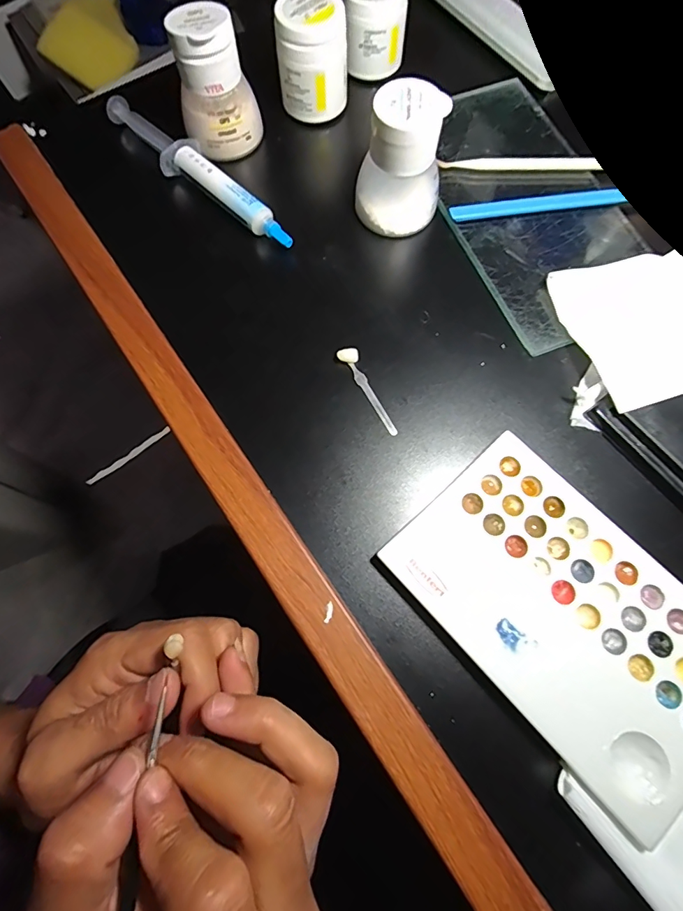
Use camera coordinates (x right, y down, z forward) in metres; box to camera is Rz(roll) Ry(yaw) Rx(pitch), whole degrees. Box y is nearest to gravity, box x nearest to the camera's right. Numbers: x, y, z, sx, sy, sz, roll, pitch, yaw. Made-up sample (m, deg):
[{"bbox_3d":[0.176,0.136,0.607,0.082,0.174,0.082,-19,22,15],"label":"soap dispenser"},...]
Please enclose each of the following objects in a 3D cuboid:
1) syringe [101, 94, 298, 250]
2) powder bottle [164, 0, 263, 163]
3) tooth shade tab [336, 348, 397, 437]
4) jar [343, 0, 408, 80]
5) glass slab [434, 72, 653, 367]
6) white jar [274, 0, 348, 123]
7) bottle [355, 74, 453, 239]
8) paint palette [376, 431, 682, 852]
[{"bbox_3d":[-0.088,-0.177,0.273,0.027,0.017,0.148,-44,77,-11],"label":"syringe"},{"bbox_3d":[-0.078,-0.228,0.266,0.045,0.068,0.041,-14,73,-3],"label":"powder bottle"},{"bbox_3d":[0.015,-0.035,0.240,0.010,0.006,0.055,-28,75,-7],"label":"tooth shade tab"},{"bbox_3d":[0.023,-0.296,0.294,0.044,0.047,0.045,1,73,1],"label":"jar"},{"bbox_3d":[0.116,-0.160,0.277,0.101,0.010,0.194,-22,74,-6],"label":"glass slab"},{"bbox_3d":[-0.018,-0.255,0.282,0.043,0.052,0.040,4,73,2],"label":"white jar"},{"bbox_3d":[0.033,-0.164,0.247,0.047,0.062,0.041,6,73,3],"label":"bottle"},{"bbox_3d":[0.101,0.069,0.195,0.093,0.006,0.149,-41,77,-11],"label":"paint palette"}]

